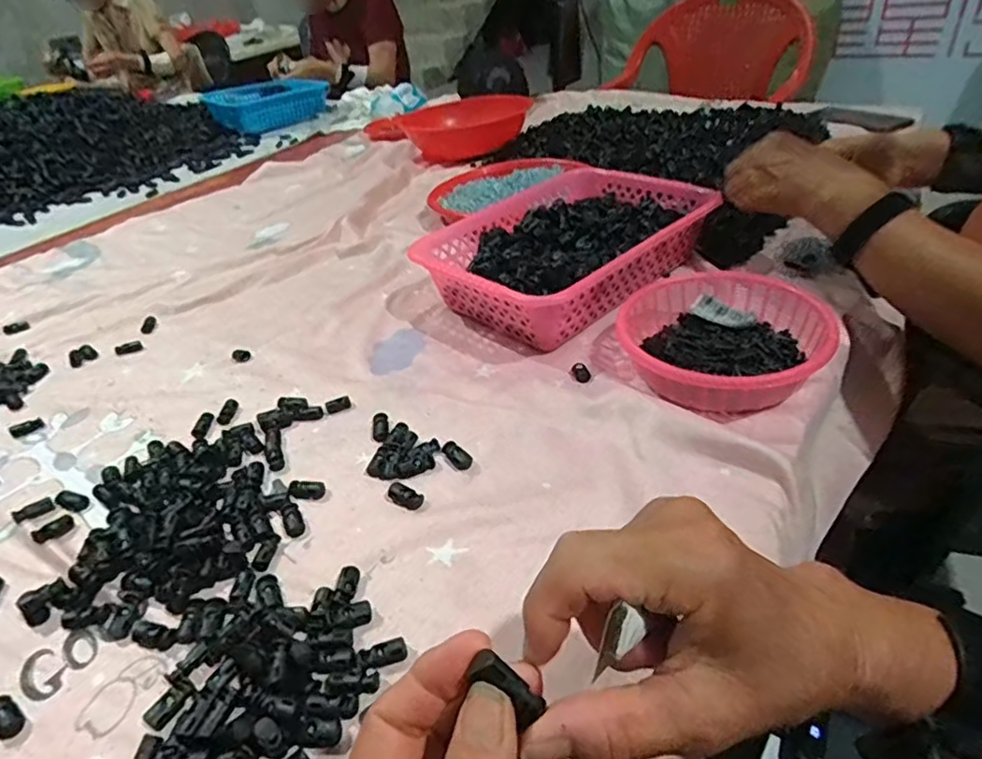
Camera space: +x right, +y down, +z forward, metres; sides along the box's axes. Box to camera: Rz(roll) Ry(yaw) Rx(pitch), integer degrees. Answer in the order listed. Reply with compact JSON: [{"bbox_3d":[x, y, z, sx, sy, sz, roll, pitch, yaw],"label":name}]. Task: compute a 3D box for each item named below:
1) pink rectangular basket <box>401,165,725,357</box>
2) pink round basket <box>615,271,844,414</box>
[{"bbox_3d":[0.083,-0.141,0.675,0.301,0.087,0.223,-33,44,-30],"label":"pink rectangular basket"},{"bbox_3d":[0.200,-0.038,0.524,0.167,0.060,0.183,-5,37,4],"label":"pink round basket"}]

